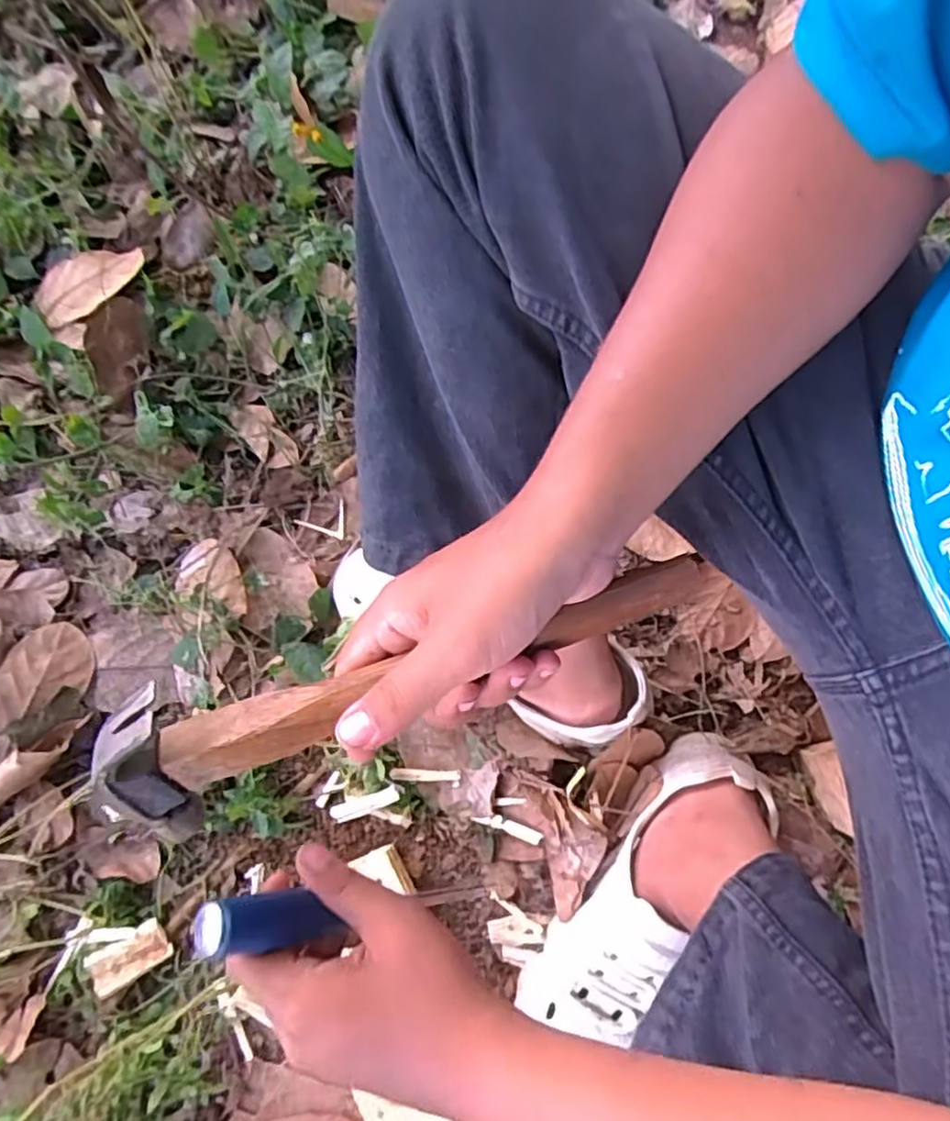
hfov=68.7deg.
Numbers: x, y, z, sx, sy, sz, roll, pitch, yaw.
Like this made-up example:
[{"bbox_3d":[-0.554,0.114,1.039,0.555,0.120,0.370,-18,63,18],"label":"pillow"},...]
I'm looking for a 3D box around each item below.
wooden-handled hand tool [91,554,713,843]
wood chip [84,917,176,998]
[{"bbox_3d":[-0.028,0.054,0.312,0.283,0.072,0.052,-19,76,-4],"label":"wooden-handled hand tool"},{"bbox_3d":[-0.261,0.298,0.523,0.058,0.004,0.031,-28,76,-8],"label":"wood chip"}]

